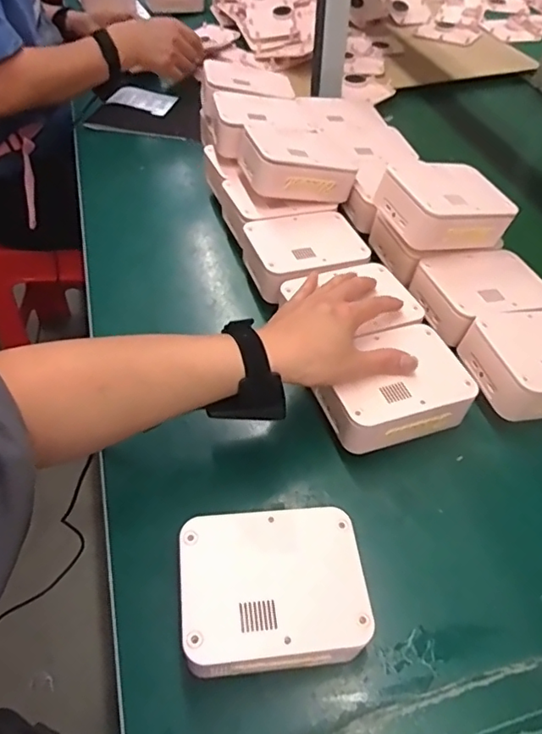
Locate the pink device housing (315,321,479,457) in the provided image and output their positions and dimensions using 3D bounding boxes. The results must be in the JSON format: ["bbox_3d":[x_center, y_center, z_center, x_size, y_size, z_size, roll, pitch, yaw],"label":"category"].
[{"bbox_3d":[0.112,0.018,0.503,0.130,0.042,0.092,-14,53,-14],"label":"pink device housing"}]

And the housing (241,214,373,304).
[{"bbox_3d":[0.039,-0.132,0.632,0.129,0.039,0.109,-20,52,-17],"label":"housing"}]

